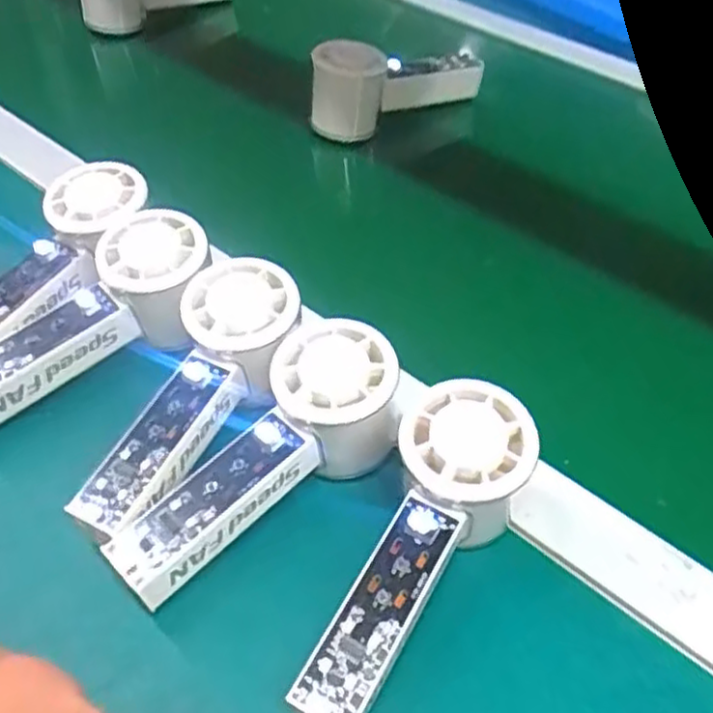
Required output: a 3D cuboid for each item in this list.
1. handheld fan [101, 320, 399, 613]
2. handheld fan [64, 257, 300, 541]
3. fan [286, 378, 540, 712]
[{"bbox_3d":[-0.038,0.048,0.328,0.147,0.043,0.058,-41,58,-15],"label":"handheld fan"},{"bbox_3d":[-0.074,0.020,0.352,0.055,0.046,0.151,21,63,17],"label":"handheld fan"},{"bbox_3d":[0.025,0.083,0.309,0.051,0.051,0.150,25,63,21],"label":"fan"}]

